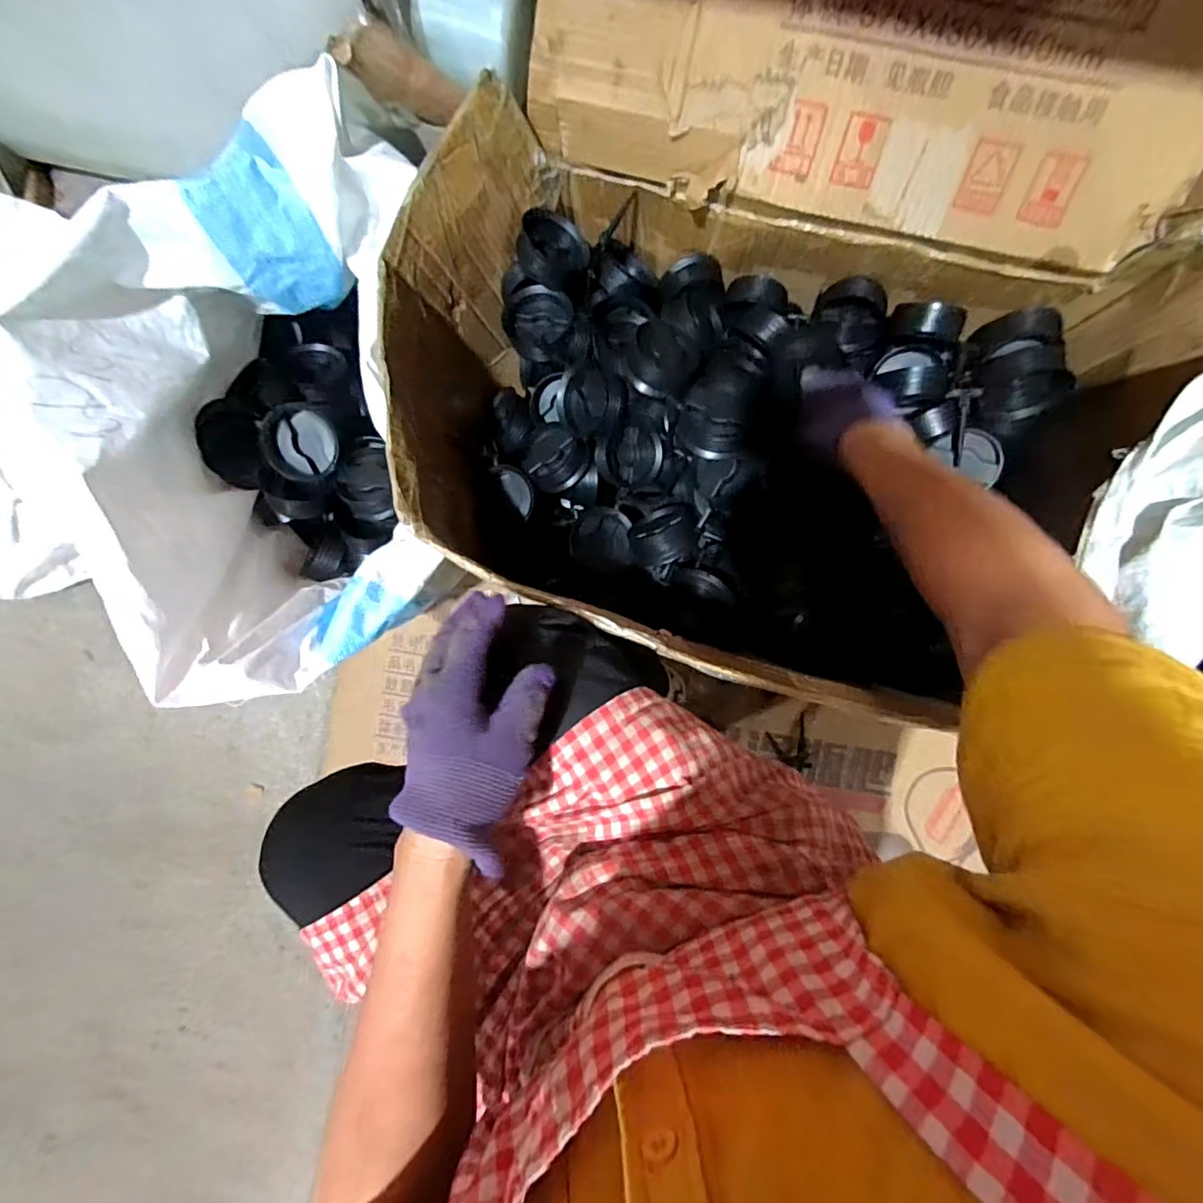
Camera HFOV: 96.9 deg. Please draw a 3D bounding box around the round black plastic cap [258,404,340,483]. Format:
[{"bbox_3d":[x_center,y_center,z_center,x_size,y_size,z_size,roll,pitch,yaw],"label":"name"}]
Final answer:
[{"bbox_3d":[-0.318,-0.167,0.570,0.068,0.036,0.073,0,92,4],"label":"round black plastic cap"}]

